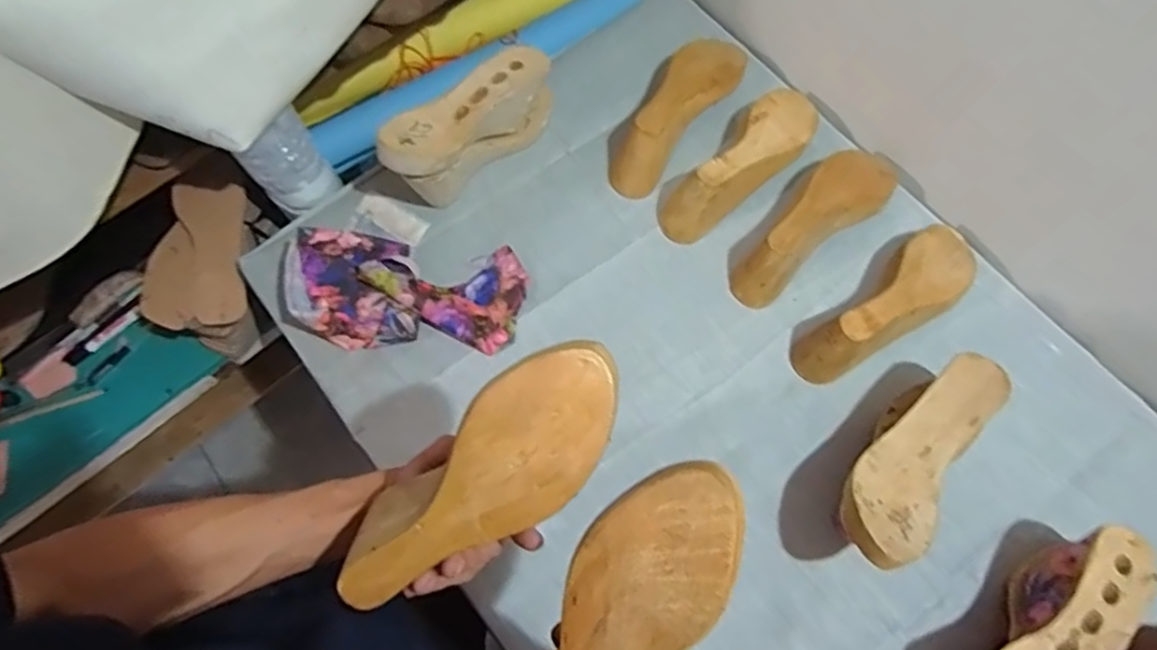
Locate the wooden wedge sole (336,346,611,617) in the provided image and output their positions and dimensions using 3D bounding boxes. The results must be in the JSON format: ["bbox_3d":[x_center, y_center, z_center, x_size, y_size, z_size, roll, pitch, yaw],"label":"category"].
[{"bbox_3d":[-0.055,0.097,0.416,0.210,0.057,0.075,-43,74,12],"label":"wooden wedge sole"}]

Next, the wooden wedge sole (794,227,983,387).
[{"bbox_3d":[0.341,-0.025,0.742,0.237,0.082,0.080,-35,74,-12],"label":"wooden wedge sole"}]

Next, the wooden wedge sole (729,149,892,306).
[{"bbox_3d":[0.269,-0.115,0.777,0.083,0.081,0.230,43,76,13],"label":"wooden wedge sole"}]

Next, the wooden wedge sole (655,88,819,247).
[{"bbox_3d":[0.197,-0.193,0.802,0.080,0.079,0.238,41,75,13],"label":"wooden wedge sole"}]

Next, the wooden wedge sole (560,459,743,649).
[{"bbox_3d":[0.022,0.175,0.381,0.075,0.040,0.214,25,94,8],"label":"wooden wedge sole"}]

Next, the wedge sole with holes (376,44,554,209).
[{"bbox_3d":[-0.128,-0.231,0.790,0.079,0.128,0.229,41,75,13],"label":"wedge sole with holes"}]

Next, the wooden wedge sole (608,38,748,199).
[{"bbox_3d":[0.117,-0.270,0.828,0.084,0.073,0.240,37,74,12],"label":"wooden wedge sole"}]

